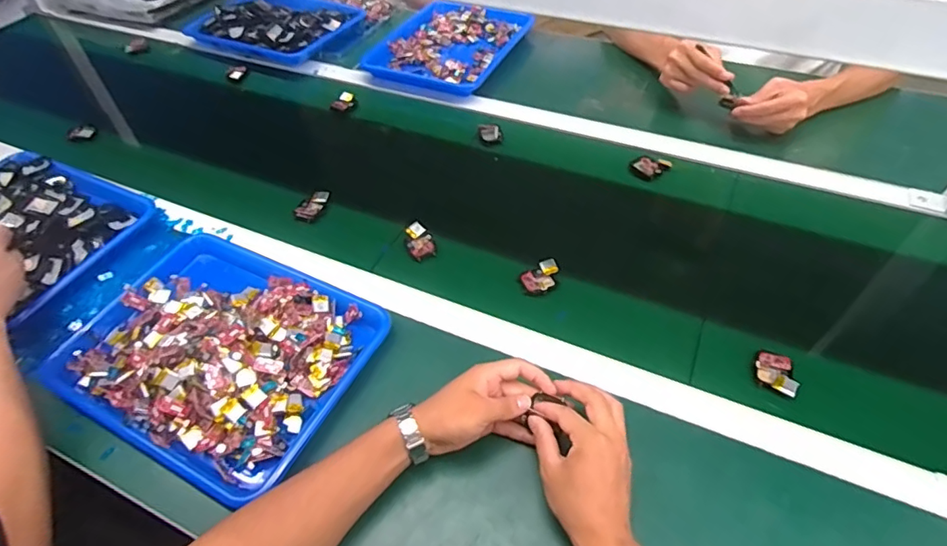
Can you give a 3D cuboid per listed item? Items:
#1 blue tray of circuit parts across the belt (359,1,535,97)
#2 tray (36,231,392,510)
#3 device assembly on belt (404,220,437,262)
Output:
[{"bbox_3d":[-0.043,-0.466,1.060,0.250,0.037,0.305,18,53,17],"label":"blue tray of circuit parts across the belt"},{"bbox_3d":[-0.290,0.085,0.607,0.334,0.056,0.260,21,54,19],"label":"tray"},{"bbox_3d":[-0.075,-0.045,0.716,0.034,0.023,0.054,-19,52,-13],"label":"device assembly on belt"}]

